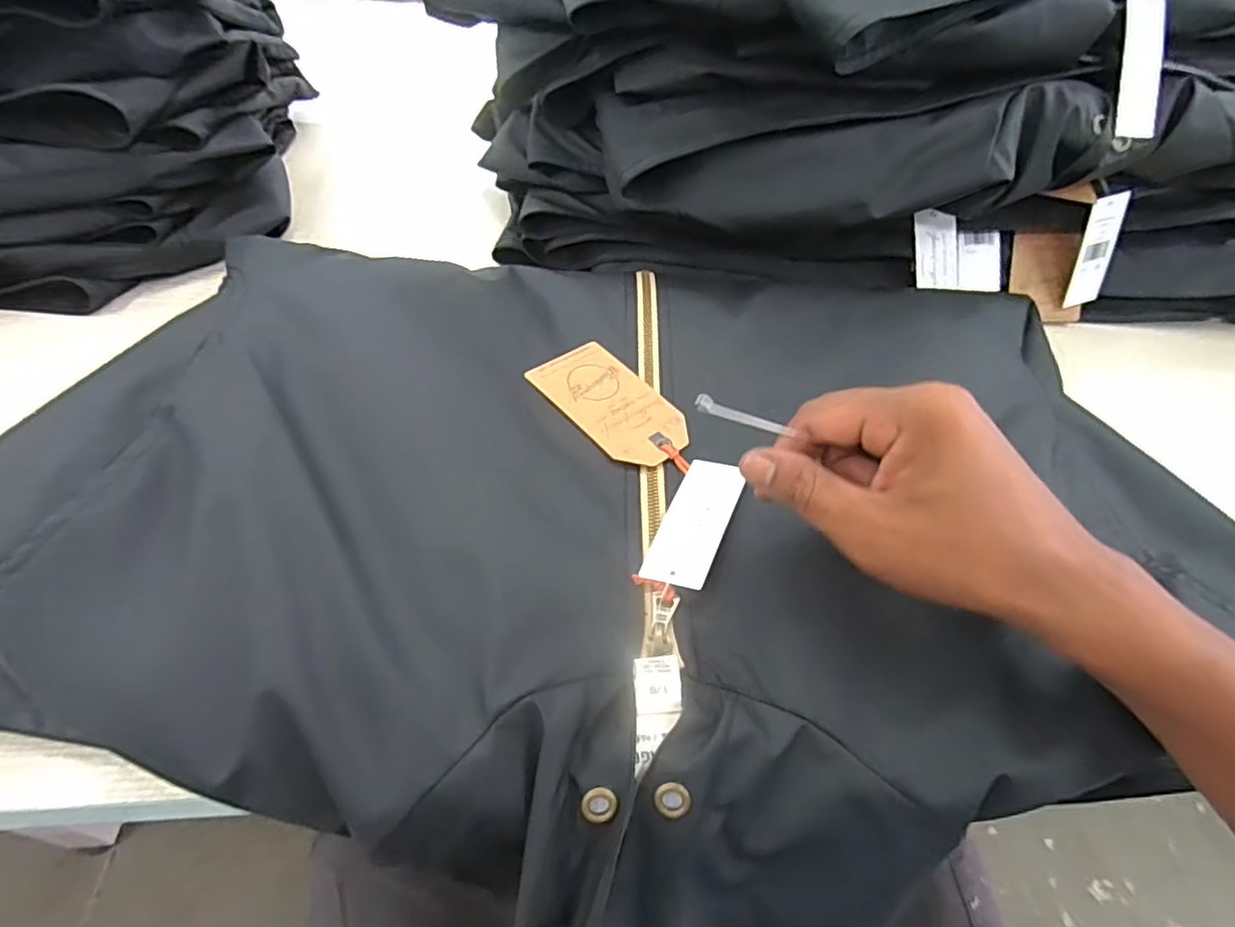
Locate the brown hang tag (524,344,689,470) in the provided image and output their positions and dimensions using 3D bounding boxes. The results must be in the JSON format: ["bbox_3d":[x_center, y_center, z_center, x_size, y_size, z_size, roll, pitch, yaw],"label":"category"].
[{"bbox_3d":[-0.003,-0.036,0.364,0.056,0.004,0.098,-32,63,-30],"label":"brown hang tag"}]

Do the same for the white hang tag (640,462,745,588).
[{"bbox_3d":[0.041,0.029,0.309,0.034,0.004,0.080,5,47,29],"label":"white hang tag"}]

